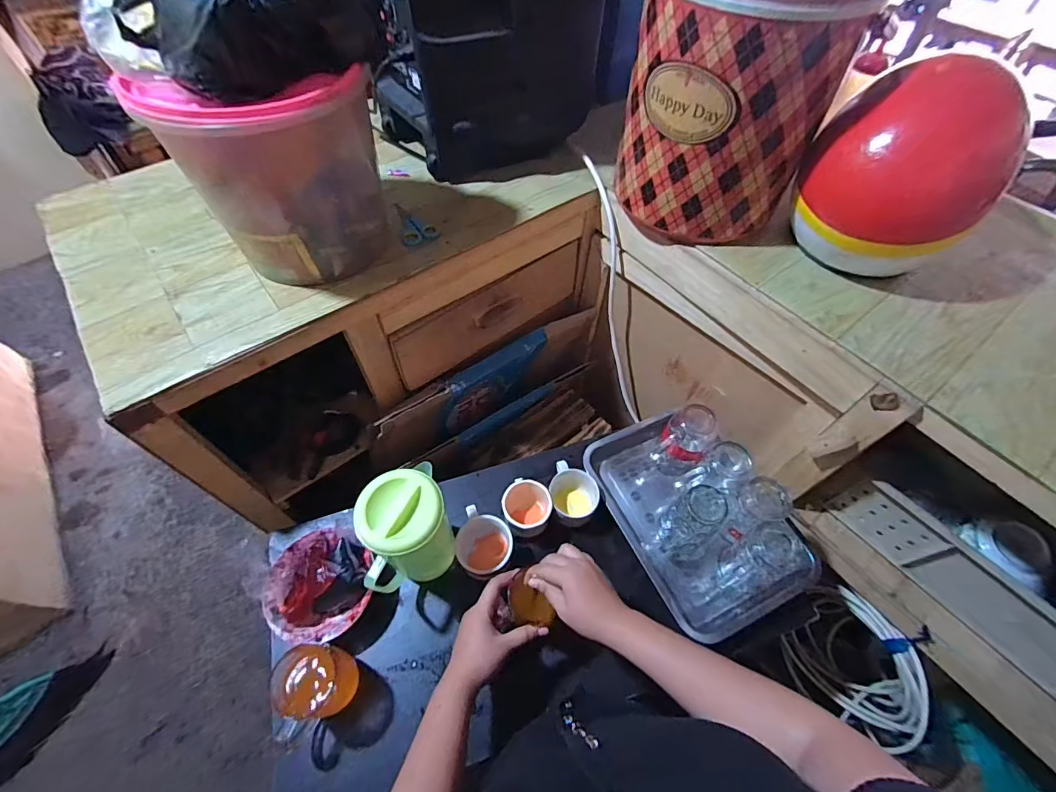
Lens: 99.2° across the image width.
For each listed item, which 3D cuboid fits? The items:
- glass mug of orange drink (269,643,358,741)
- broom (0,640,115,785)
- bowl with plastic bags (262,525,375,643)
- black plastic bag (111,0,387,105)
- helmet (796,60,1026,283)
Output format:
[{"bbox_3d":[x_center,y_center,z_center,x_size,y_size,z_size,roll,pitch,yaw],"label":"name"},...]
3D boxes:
[{"bbox_3d":[-0.265,0.370,0.571,0.071,0.105,0.089,-7,58,-5],"label":"glass mug of orange drink"},{"bbox_3d":[-1.324,0.501,0.868,0.166,0.837,0.263,12,54,40],"label":"broom"},{"bbox_3d":[-0.297,0.273,0.652,0.133,0.063,0.145,0,58,0],"label":"bowl with plastic bags"},{"bbox_3d":[-0.275,-0.385,0.459,0.123,0.091,0.203,40,66,22],"label":"black plastic bag"},{"bbox_3d":[0.481,-0.292,0.604,0.200,0.213,0.172,5,58,2],"label":"helmet"}]

